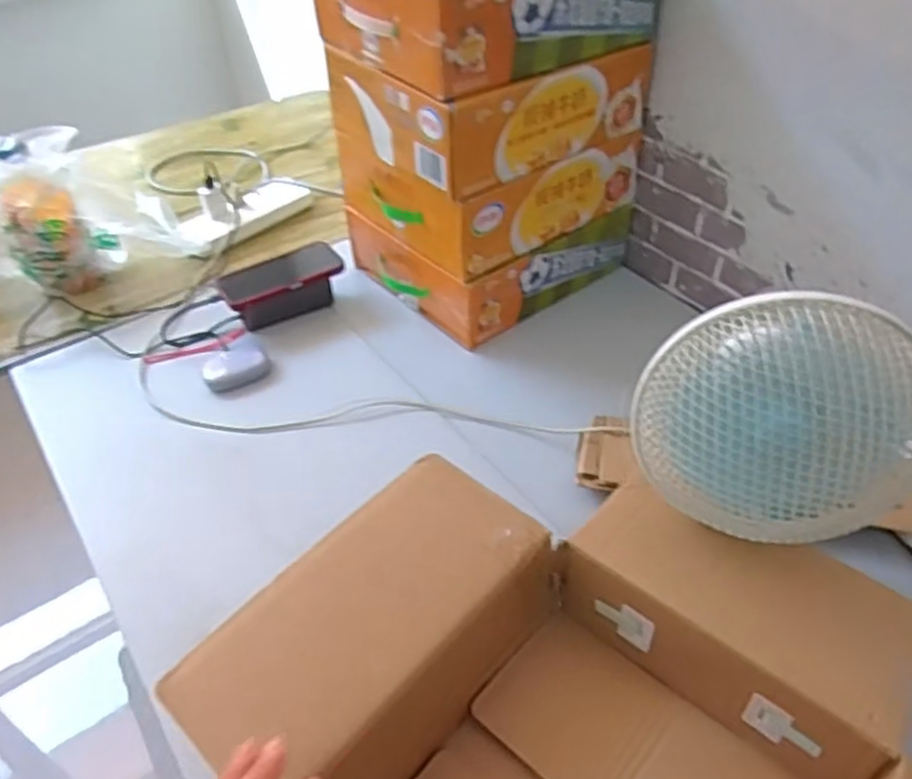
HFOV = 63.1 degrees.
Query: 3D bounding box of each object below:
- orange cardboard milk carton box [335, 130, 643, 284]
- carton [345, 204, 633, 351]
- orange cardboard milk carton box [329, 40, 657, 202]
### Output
[{"bbox_3d":[0.049,-0.300,1.008,0.321,0.104,0.257,-28,50,-25],"label":"orange cardboard milk carton box"},{"bbox_3d":[0.047,-0.213,1.084,0.320,0.112,0.264,-28,50,-25],"label":"carton"},{"bbox_3d":[0.041,-0.381,0.938,0.315,0.106,0.264,-28,50,-25],"label":"orange cardboard milk carton box"}]

